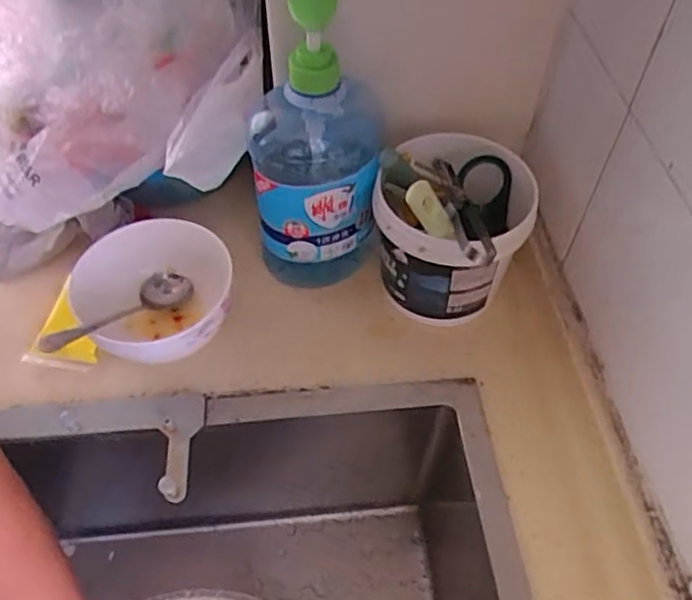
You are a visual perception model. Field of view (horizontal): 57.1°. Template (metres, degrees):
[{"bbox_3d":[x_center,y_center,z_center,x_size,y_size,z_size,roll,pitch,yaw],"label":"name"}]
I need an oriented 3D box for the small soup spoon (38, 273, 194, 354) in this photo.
[{"bbox_3d":[-0.179,0.009,0.507,0.034,0.023,0.149,21,24,15],"label":"small soup spoon"}]

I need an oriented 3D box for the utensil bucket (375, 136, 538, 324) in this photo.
[{"bbox_3d":[0.082,-0.066,0.531,0.118,0.151,0.134,4,53,3],"label":"utensil bucket"}]

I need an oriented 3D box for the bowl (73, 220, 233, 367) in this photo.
[{"bbox_3d":[-0.156,0.002,0.526,0.124,0.063,0.126,0,53,0],"label":"bowl"}]

